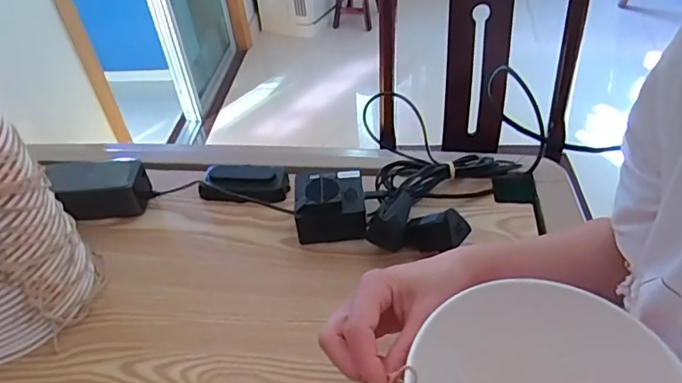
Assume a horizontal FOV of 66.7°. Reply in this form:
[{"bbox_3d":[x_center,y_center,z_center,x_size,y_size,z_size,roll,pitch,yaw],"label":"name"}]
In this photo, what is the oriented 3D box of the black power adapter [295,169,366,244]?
[{"bbox_3d":[-0.011,0.014,0.579,0.077,0.059,0.072,-3,42,1],"label":"black power adapter"}]

